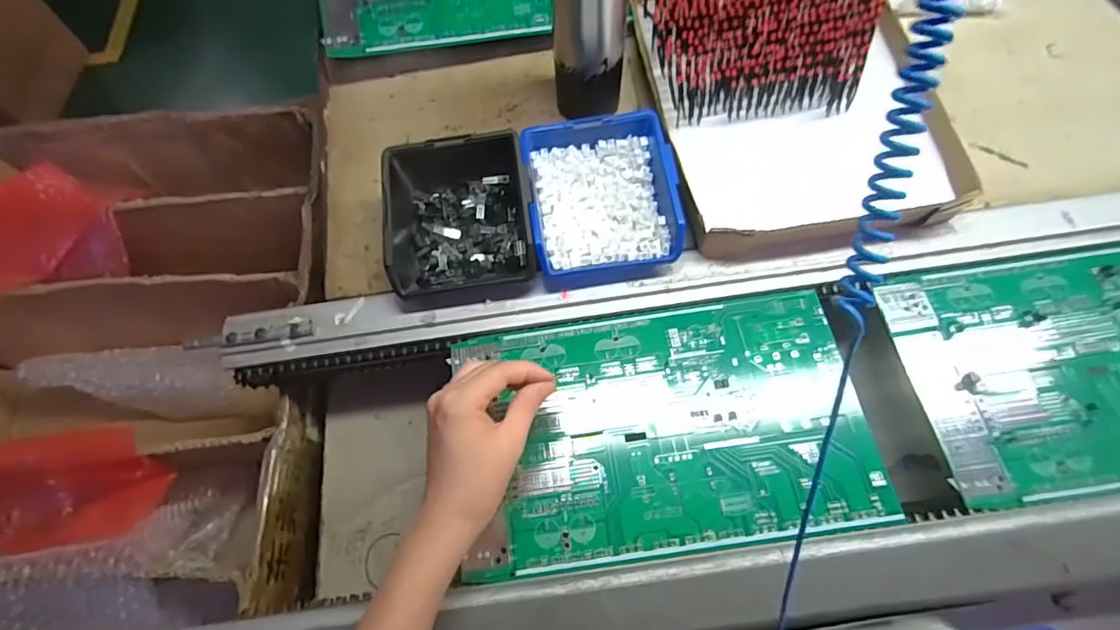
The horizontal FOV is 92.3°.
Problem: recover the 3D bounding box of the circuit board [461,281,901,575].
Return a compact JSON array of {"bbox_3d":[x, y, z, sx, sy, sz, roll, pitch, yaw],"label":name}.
[{"bbox_3d":[0.078,0.082,0.410,0.293,0.011,0.180,-8,65,-1],"label":"circuit board"}]

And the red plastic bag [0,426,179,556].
[{"bbox_3d":[-0.476,0.163,0.487,0.216,0.102,0.084,-6,65,0],"label":"red plastic bag"}]

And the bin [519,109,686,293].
[{"bbox_3d":[0.036,-0.095,0.464,0.119,0.068,0.134,-8,65,-1],"label":"bin"}]

